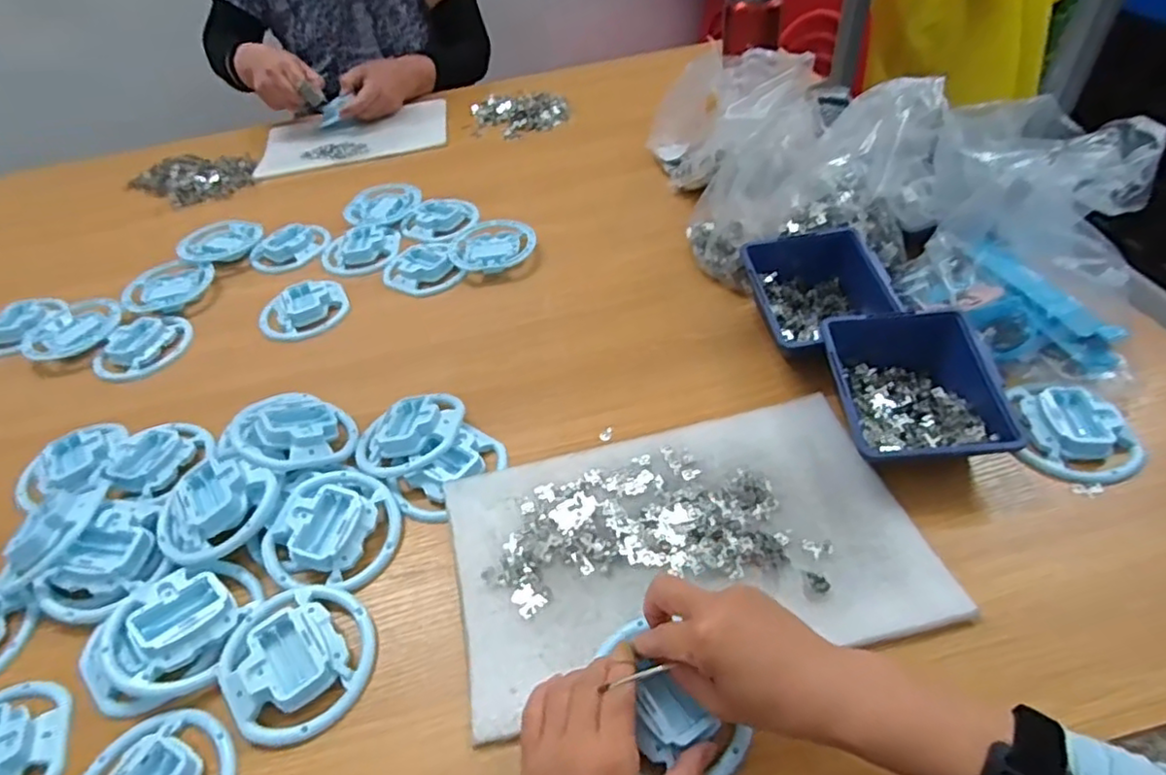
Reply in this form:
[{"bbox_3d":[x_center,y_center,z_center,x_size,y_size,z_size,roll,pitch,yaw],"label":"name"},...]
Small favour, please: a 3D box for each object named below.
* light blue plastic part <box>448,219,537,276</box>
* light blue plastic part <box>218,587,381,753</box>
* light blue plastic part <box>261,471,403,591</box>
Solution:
[{"bbox_3d":[-0.113,-0.171,0.784,0.096,0.021,0.084,-37,54,-25],"label":"light blue plastic part"},{"bbox_3d":[-0.199,0.185,0.448,0.097,0.029,0.103,-4,46,4],"label":"light blue plastic part"},{"bbox_3d":[-0.201,0.109,0.515,0.102,0.034,0.097,0,46,8],"label":"light blue plastic part"}]

